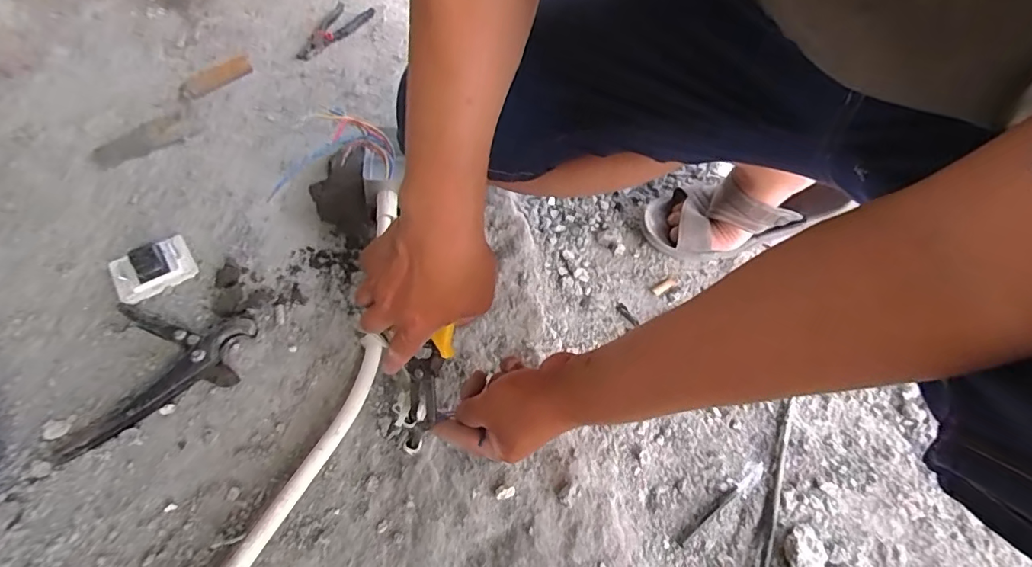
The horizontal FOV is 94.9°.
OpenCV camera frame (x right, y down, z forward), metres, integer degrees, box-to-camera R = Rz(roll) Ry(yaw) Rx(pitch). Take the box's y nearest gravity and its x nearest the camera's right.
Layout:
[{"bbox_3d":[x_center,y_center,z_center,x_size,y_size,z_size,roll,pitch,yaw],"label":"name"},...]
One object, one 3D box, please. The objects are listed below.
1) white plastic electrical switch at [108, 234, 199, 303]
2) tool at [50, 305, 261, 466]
[{"bbox_3d":[-0.432,-0.022,0.559,0.081,0.028,0.082,-33,59,-21],"label":"white plastic electrical switch"},{"bbox_3d":[-0.349,0.087,0.480,0.150,0.021,0.163,-7,53,-3],"label":"tool"}]

